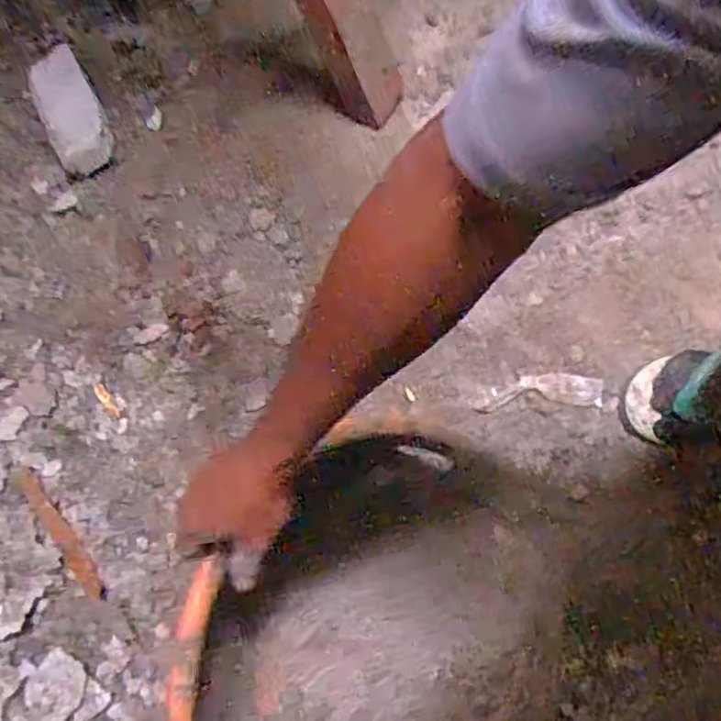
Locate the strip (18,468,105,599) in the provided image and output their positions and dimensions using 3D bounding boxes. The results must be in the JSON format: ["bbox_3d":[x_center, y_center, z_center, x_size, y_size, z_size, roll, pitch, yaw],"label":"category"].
[{"bbox_3d":[-0.349,0.196,0.800,0.023,0.008,0.189,-41,69,-13],"label":"strip"}]

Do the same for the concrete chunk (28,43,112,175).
[{"bbox_3d":[-0.416,-0.358,0.995,0.100,0.018,0.165,-22,96,22],"label":"concrete chunk"}]

